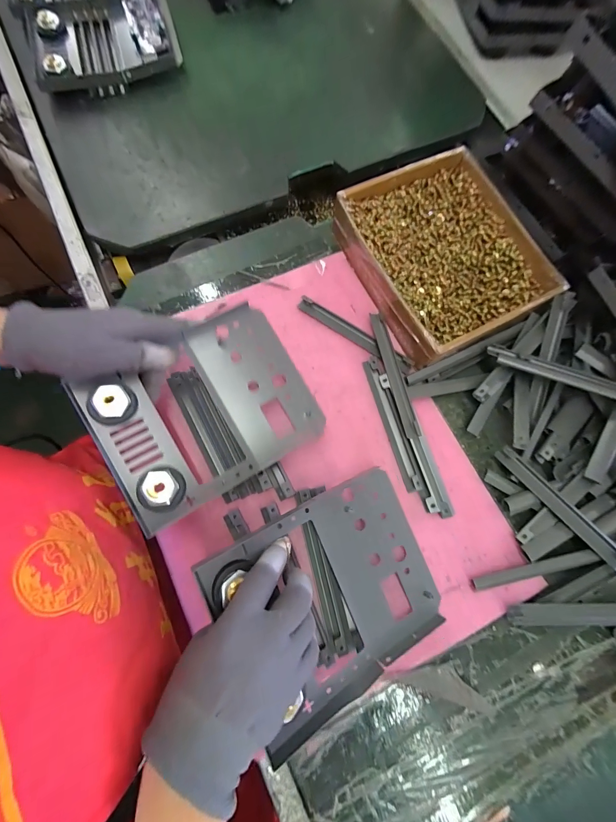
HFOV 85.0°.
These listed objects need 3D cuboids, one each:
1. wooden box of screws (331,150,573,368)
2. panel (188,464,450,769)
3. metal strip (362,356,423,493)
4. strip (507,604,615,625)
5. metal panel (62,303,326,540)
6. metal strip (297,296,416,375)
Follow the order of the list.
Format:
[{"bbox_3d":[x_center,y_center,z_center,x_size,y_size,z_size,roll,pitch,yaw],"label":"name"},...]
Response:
[{"bbox_3d":[0.155,-0.177,0.384,0.184,0.048,0.210,-26,78,-8],"label":"wooden box of screws"},{"bbox_3d":[0.022,0.156,0.289,0.183,0.019,0.152,-23,87,-24],"label":"panel"},{"bbox_3d":[0.088,0.012,0.356,0.014,0.007,0.146,-15,77,-5],"label":"metal strip"},{"bbox_3d":[0.269,0.191,0.319,0.163,0.019,0.017,1,76,-1],"label":"strip"},{"bbox_3d":[-0.093,-0.003,0.313,0.185,0.047,0.147,-31,79,-9],"label":"metal panel"},{"bbox_3d":[0.052,-0.086,0.380,0.145,0.008,0.017,34,77,7],"label":"metal strip"}]

